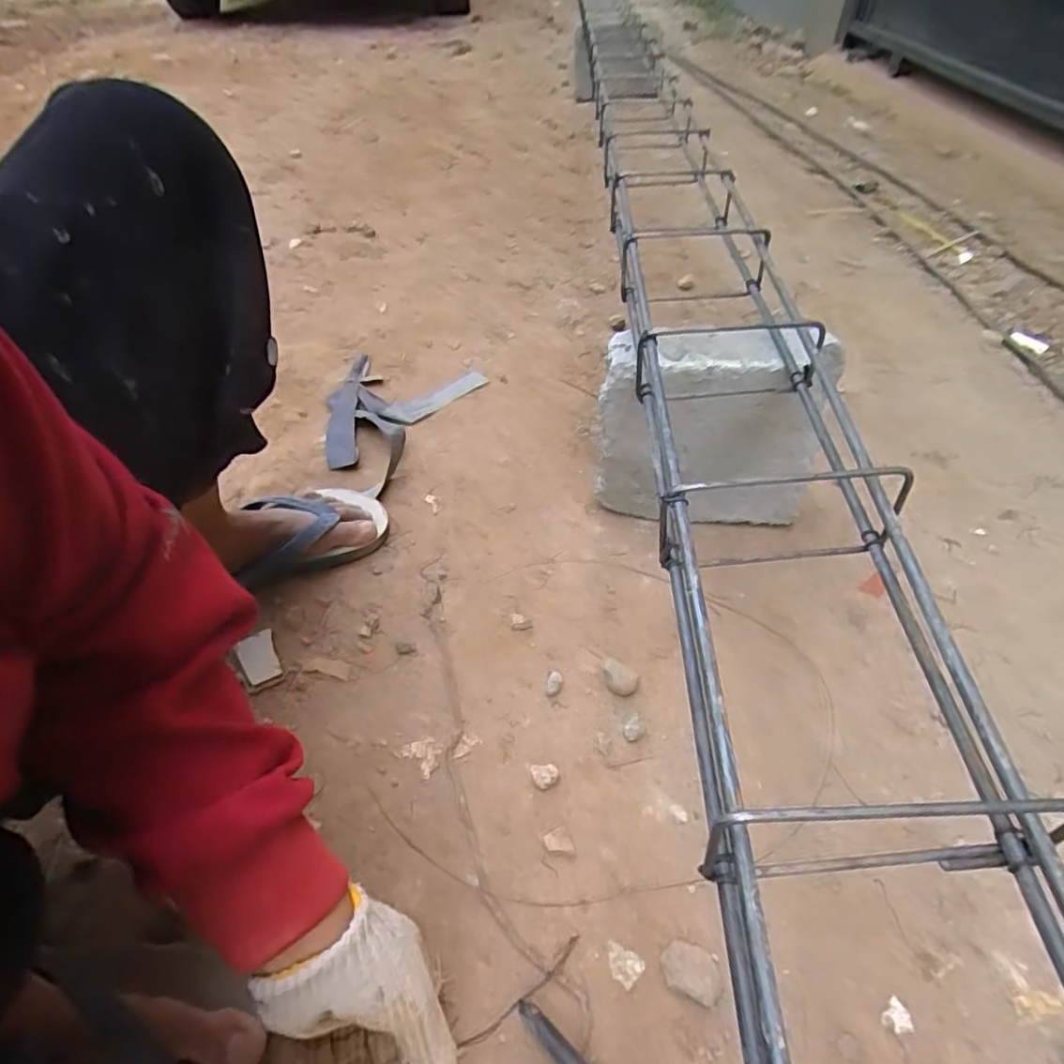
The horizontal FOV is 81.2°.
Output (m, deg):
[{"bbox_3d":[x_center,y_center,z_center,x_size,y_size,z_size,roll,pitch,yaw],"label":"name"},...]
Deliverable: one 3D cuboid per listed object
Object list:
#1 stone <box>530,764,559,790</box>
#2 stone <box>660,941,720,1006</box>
[{"bbox_3d":[0.011,0.201,0.513,0.022,0.004,0.020,-2,48,2],"label":"stone"},{"bbox_3d":[0.107,0.294,0.417,0.039,0.015,0.029,17,51,17],"label":"stone"}]

